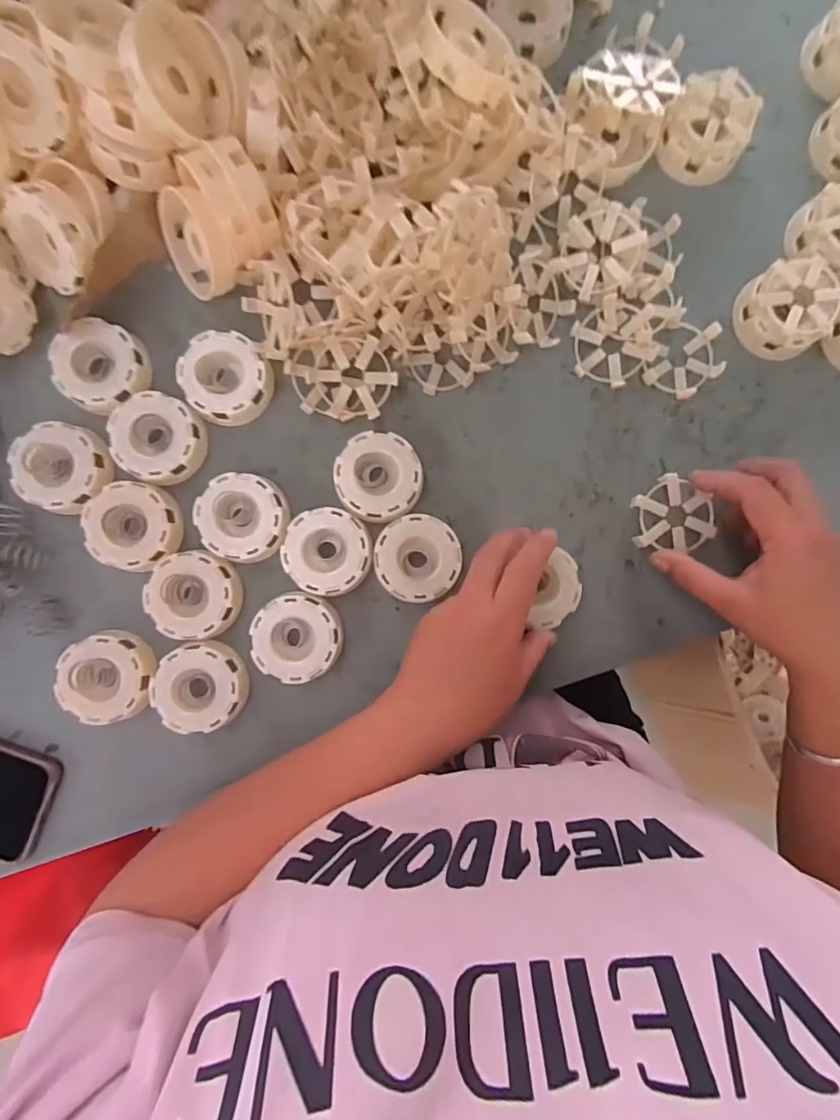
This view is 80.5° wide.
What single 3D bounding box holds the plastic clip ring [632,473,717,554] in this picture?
[{"bbox_3d":[0.194,-0.035,0.378,0.060,0.012,0.056,0,90,-1],"label":"plastic clip ring"}]

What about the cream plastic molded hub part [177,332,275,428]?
[{"bbox_3d":[-0.148,-0.139,0.381,0.064,0.021,0.069,0,90,-1],"label":"cream plastic molded hub part"}]

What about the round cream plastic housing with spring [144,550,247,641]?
[{"bbox_3d":[-0.170,0.026,0.374,0.062,0.020,0.064,0,90,-1],"label":"round cream plastic housing with spring"}]

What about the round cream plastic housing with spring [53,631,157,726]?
[{"bbox_3d":[-0.233,0.087,0.370,0.064,0.021,0.064,0,90,-1],"label":"round cream plastic housing with spring"}]

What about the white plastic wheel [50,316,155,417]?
[{"bbox_3d":[-0.241,-0.146,0.374,0.064,0.022,0.061,0,90,-1],"label":"white plastic wheel"}]

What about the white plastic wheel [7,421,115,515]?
[{"bbox_3d":[-0.268,-0.069,0.372,0.064,0.019,0.064,0,90,-1],"label":"white plastic wheel"}]

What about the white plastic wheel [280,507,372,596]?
[{"bbox_3d":[-0.069,-0.006,0.377,0.064,0.019,0.062,4,89,-1],"label":"white plastic wheel"}]

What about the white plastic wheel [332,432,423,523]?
[{"bbox_3d":[-0.031,-0.062,0.379,0.063,0.025,0.064,2,90,-1],"label":"white plastic wheel"}]

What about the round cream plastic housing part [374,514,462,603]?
[{"bbox_3d":[-0.002,-0.001,0.379,0.063,0.021,0.063,3,90,-1],"label":"round cream plastic housing part"}]

